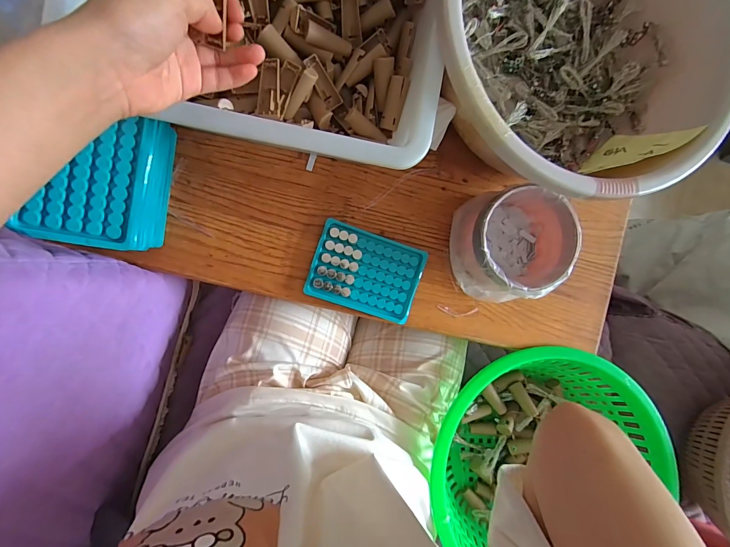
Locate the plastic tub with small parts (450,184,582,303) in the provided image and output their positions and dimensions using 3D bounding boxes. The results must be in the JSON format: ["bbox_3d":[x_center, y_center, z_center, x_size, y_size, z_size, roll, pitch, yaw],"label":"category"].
[{"bbox_3d":[0.174,-0.033,0.429,0.119,0.083,0.126,0,92,-10],"label":"plastic tub with small parts"}]

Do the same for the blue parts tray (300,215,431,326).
[{"bbox_3d":[0.002,-0.001,0.442,0.133,0.017,0.096,18,89,-10],"label":"blue parts tray"}]

